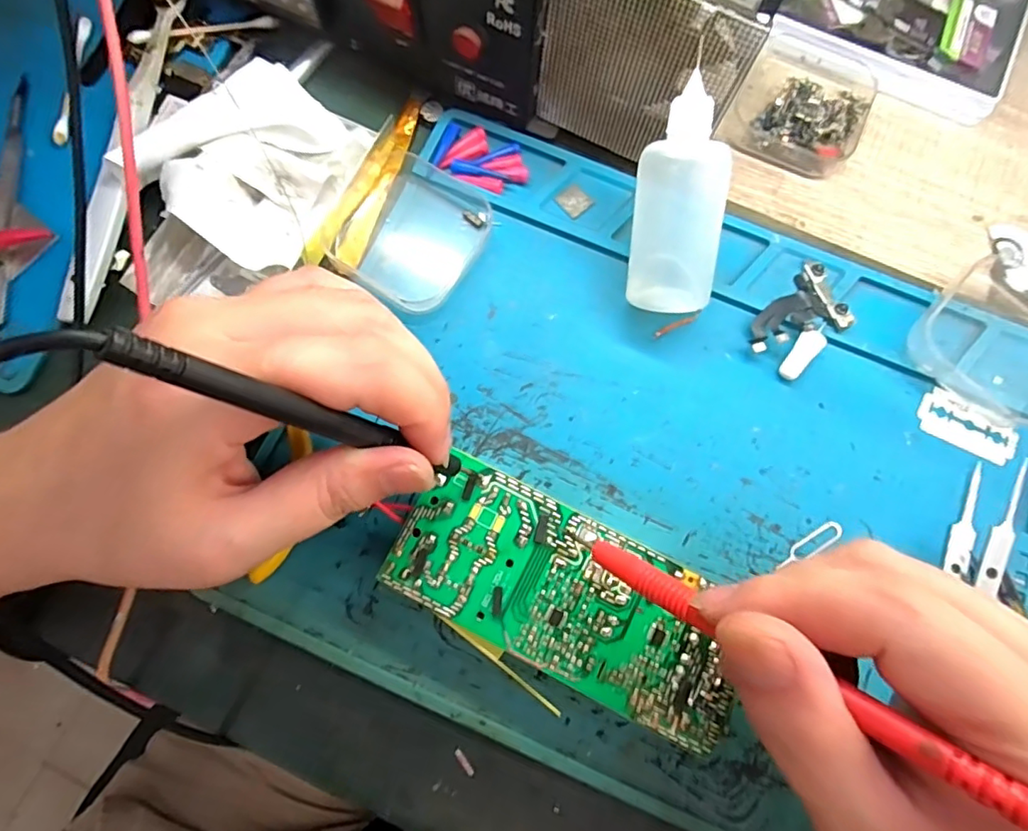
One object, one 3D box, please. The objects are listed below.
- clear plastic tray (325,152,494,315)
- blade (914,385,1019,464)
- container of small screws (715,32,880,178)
[{"bbox_3d":[-0.047,-0.085,0.260,0.061,0.009,0.066,32,78,6],"label":"clear plastic tray"},{"bbox_3d":[0.200,0.005,0.247,0.041,0.004,0.022,30,74,9],"label":"blade"},{"bbox_3d":[0.145,-0.158,0.276,0.062,0.016,0.067,29,78,5],"label":"container of small screws"}]

